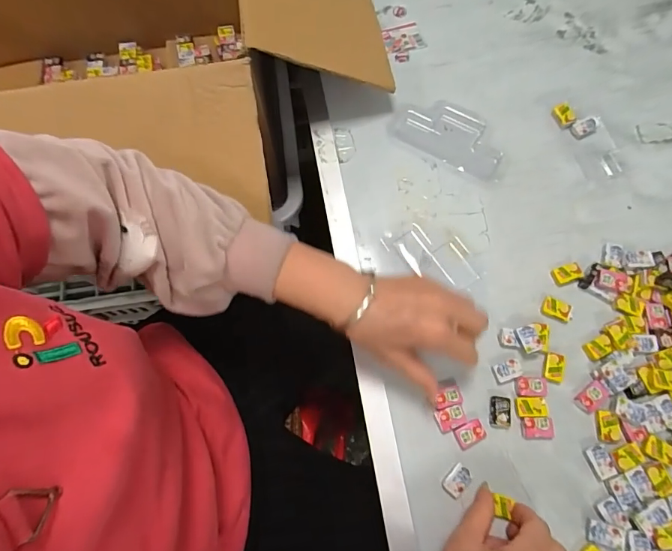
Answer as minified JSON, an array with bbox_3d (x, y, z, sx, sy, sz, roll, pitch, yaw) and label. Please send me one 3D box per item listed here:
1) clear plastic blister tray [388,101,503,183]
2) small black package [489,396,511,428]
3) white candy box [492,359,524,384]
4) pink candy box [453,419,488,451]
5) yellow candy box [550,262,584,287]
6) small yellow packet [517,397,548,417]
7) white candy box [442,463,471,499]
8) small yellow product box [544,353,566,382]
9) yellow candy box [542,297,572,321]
[{"bbox_3d":[0.134,-0.164,0.482,0.135,0.008,0.070,31,75,12],"label":"clear plastic blister tray"},{"bbox_3d":[0.152,0.126,0.384,0.019,0.005,0.027,4,71,4],"label":"small black package"},{"bbox_3d":[0.163,0.091,0.395,0.024,0.006,0.017,-18,71,-4],"label":"white candy box"},{"bbox_3d":[0.123,0.144,0.380,0.028,0.007,0.020,-26,72,-7],"label":"pink candy box"},{"bbox_3d":[0.233,-0.001,0.420,0.027,0.008,0.017,-18,71,-4],"label":"yellow candy box"},{"bbox_3d":[0.180,0.121,0.383,0.026,0.004,0.017,-2,71,2],"label":"small yellow packet"},{"bbox_3d":[0.107,0.180,0.367,0.026,0.009,0.018,-43,75,-12],"label":"white candy box"},{"bbox_3d":[0.207,0.086,0.395,0.017,0.007,0.027,16,72,8],"label":"small yellow product box"},{"bbox_3d":[0.218,0.033,0.411,0.029,0.008,0.017,25,74,10],"label":"yellow candy box"}]

